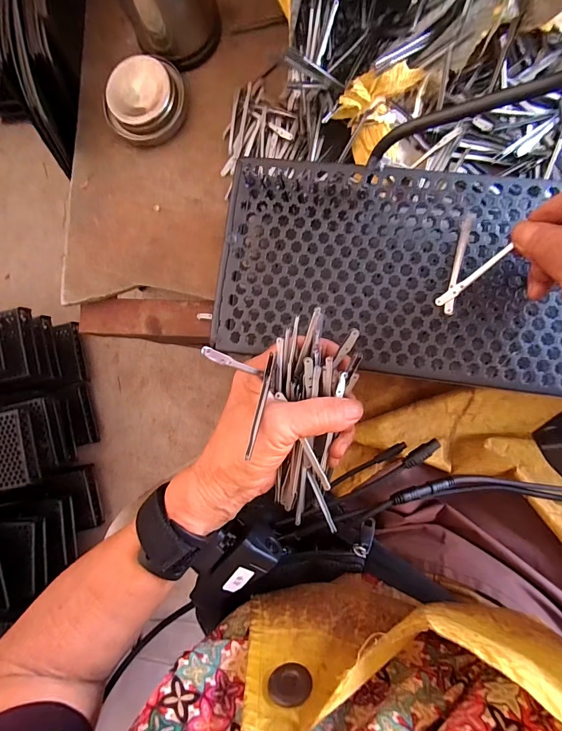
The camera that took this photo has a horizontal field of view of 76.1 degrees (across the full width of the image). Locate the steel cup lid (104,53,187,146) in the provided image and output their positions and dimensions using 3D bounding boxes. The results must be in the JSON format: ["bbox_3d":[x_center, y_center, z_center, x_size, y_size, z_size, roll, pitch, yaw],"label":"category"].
[{"bbox_3d":[-0.131,-0.250,0.345,0.070,0.032,0.070,0,88,8],"label":"steel cup lid"}]

